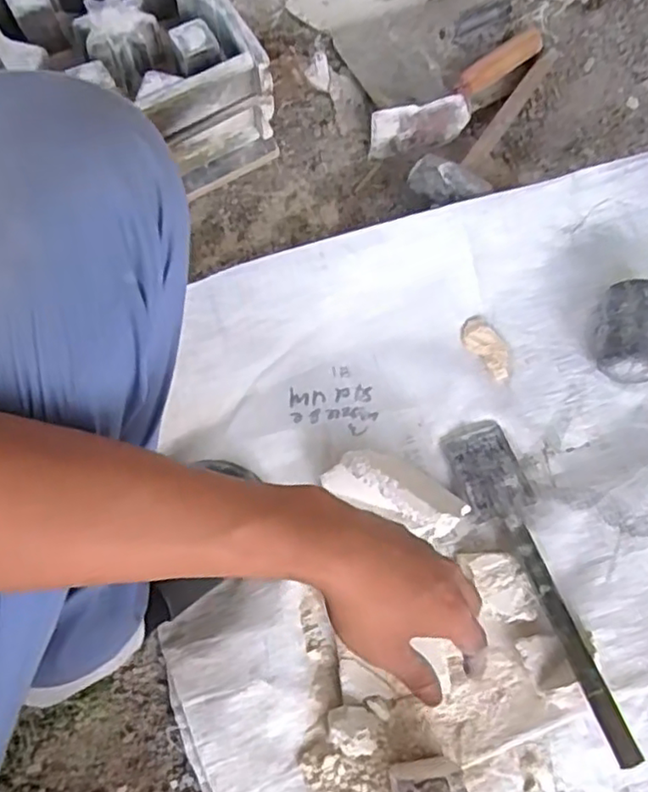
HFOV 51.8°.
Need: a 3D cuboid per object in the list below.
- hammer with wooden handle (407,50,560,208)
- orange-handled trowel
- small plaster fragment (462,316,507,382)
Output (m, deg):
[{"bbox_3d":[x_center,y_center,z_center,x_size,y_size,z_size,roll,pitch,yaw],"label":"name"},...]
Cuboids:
[{"bbox_3d":[0.199,-0.322,0.784,0.085,0.057,0.320,32,73,9],"label":"hammer with wooden handle"},{"bbox_3d":[0.172,-0.363,0.794,0.271,0.060,0.053,-37,76,-13],"label":"orange-handled trowel"},{"bbox_3d":[0.182,-0.055,0.734,0.038,0.010,0.071,-38,76,-13],"label":"small plaster fragment"}]

